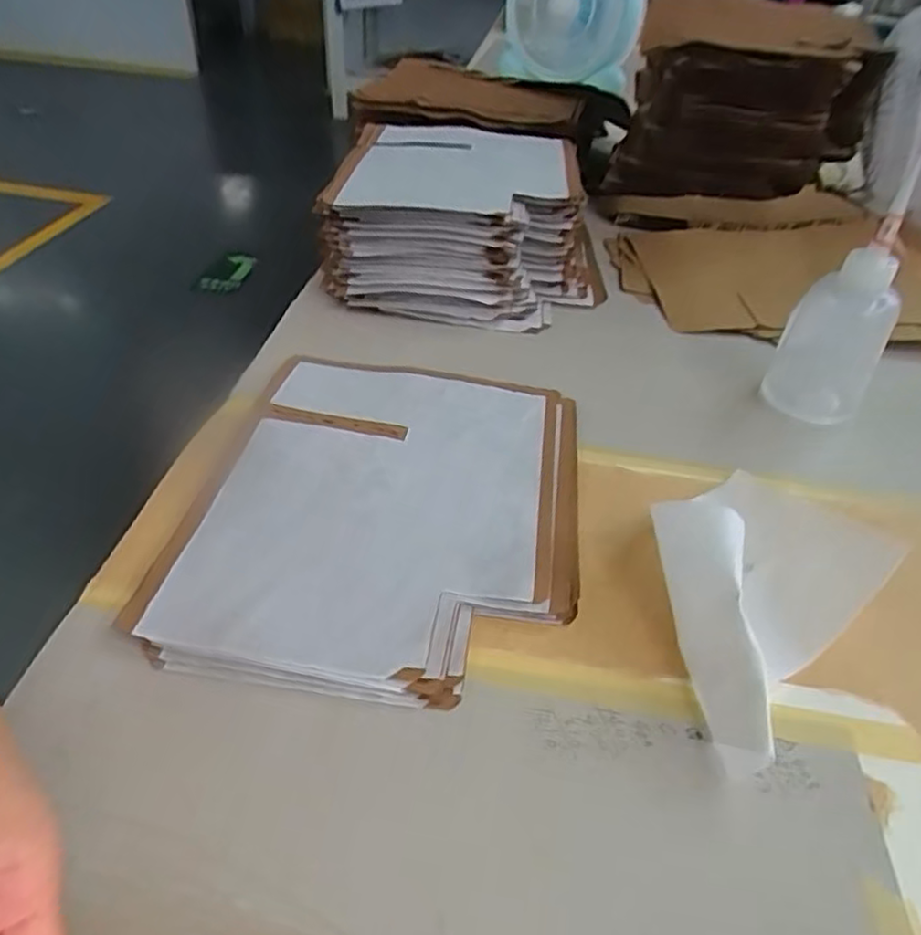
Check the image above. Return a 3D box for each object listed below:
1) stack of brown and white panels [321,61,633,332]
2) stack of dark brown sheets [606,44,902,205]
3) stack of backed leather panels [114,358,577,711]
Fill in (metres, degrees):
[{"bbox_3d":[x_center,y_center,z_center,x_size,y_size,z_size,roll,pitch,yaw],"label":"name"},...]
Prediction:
[{"bbox_3d":[0.009,-0.267,0.674,0.243,0.080,0.350,4,41,-3],"label":"stack of brown and white panels"},{"bbox_3d":[0.285,-0.350,0.693,0.248,0.156,0.066,0,58,5],"label":"stack of dark brown sheets"},{"bbox_3d":[-0.038,0.018,0.396,0.204,0.012,0.246,9,41,3],"label":"stack of backed leather panels"}]

